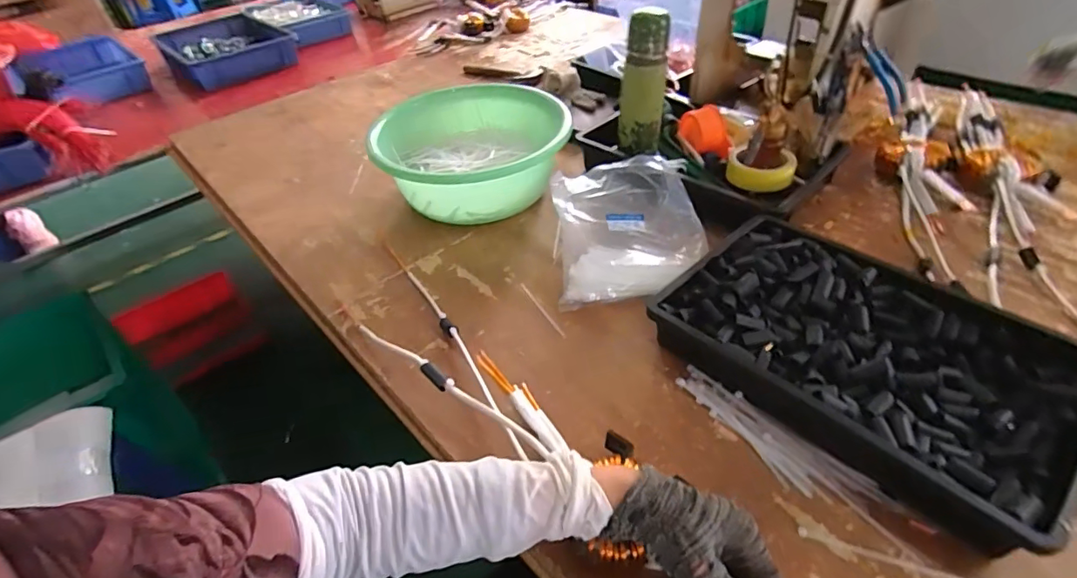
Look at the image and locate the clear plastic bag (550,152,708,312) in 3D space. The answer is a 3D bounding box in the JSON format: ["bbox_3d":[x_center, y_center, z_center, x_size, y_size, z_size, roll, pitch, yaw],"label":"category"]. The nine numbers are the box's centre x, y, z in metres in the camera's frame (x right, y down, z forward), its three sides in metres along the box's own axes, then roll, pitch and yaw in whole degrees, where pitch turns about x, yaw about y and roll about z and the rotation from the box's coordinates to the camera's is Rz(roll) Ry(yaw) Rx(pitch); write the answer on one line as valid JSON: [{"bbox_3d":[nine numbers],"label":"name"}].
[{"bbox_3d":[0.125,-0.087,0.725,0.201,0.075,0.226,-5,43,3],"label":"clear plastic bag"}]

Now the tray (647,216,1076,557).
[{"bbox_3d":[0.331,0.065,0.545,0.249,0.063,0.365,-35,49,-26],"label":"tray"}]

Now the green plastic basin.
[{"bbox_3d":[-0.105,-0.224,0.867,0.300,0.126,0.313,-4,43,4],"label":"green plastic basin"}]

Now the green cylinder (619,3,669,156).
[{"bbox_3d":[0.162,-0.319,0.809,0.067,0.202,0.054,2,44,10],"label":"green cylinder"}]

